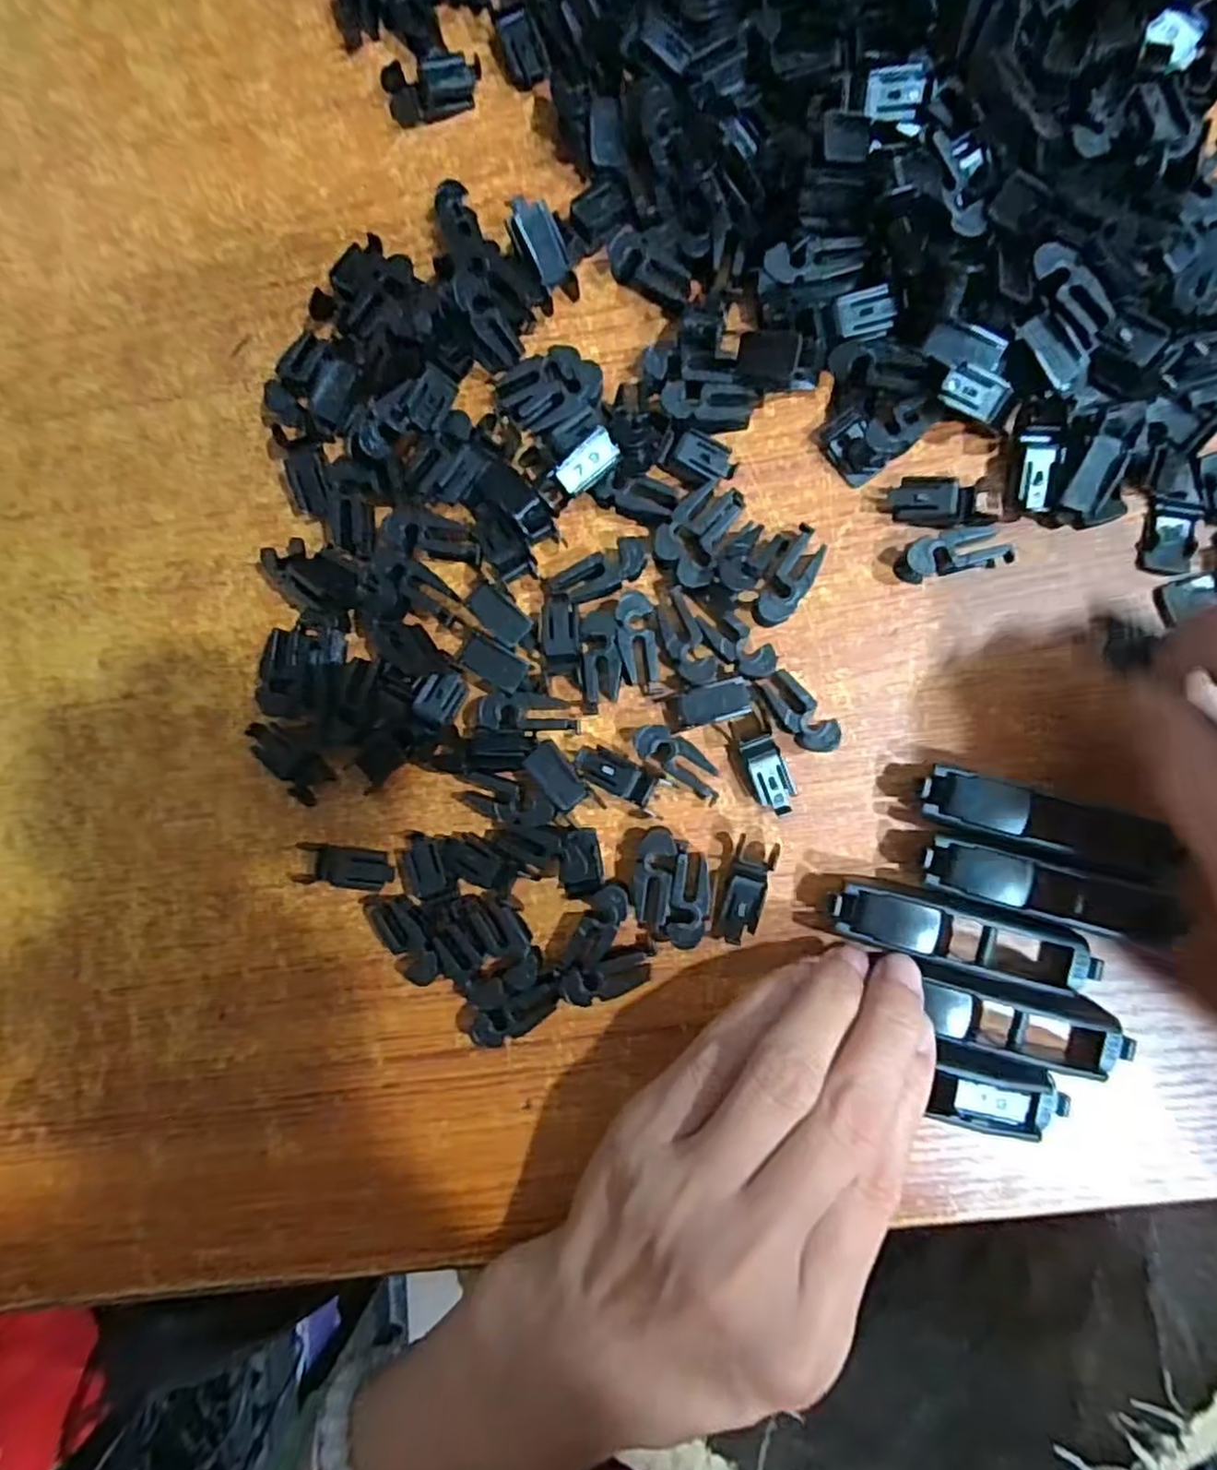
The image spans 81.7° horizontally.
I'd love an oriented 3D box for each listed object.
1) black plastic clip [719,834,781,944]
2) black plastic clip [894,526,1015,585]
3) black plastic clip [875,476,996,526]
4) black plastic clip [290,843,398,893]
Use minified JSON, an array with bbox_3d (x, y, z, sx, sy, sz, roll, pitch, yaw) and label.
[{"bbox_3d":[0.039,0.045,0.203,0.012,0.010,0.030,16,89,6],"label":"black plastic clip"},{"bbox_3d":[0.097,-0.052,0.200,0.031,0.012,0.011,-11,87,5],"label":"black plastic clip"},{"bbox_3d":[0.094,-0.066,0.202,0.030,0.008,0.014,3,88,6],"label":"black plastic clip"},{"bbox_3d":[-0.082,0.040,0.213,0.031,0.009,0.013,3,88,6],"label":"black plastic clip"}]

